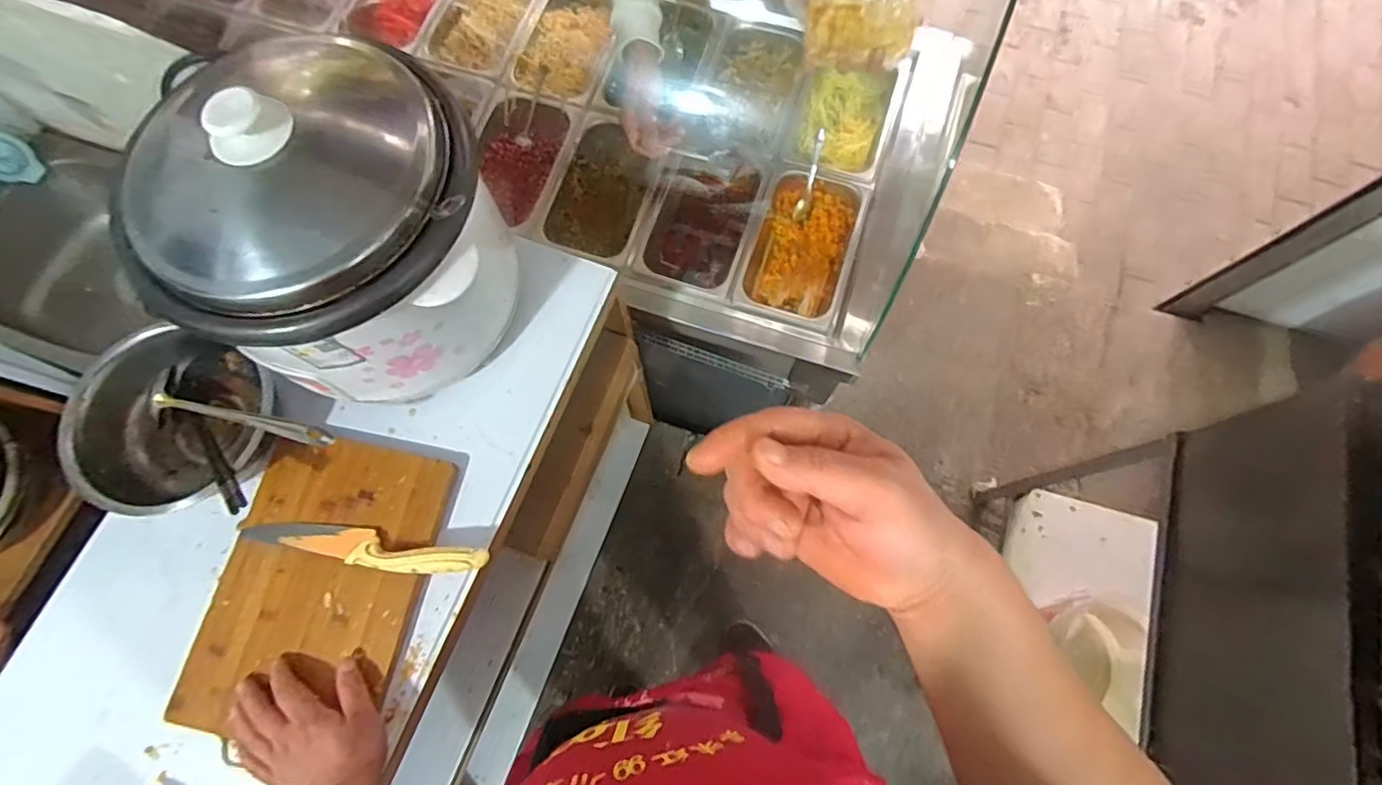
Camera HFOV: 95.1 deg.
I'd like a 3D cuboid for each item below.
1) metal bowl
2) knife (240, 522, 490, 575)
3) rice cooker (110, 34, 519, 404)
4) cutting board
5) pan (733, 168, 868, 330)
[{"bbox_3d":[-0.537,0.040,0.674,0.195,0.102,0.185,0,74,-1],"label":"metal bowl"},{"bbox_3d":[-0.331,0.158,0.644,0.253,0.025,0.035,9,74,2],"label":"knife"},{"bbox_3d":[-0.327,-0.152,0.606,0.283,0.254,0.263,-35,77,-10],"label":"rice cooker"},{"bbox_3d":[-0.376,0.196,0.641,0.195,0.024,0.288,12,74,3],"label":"cutting board"},{"bbox_3d":[0.176,-0.228,1.029,0.159,0.077,0.258,18,75,4],"label":"pan"}]

